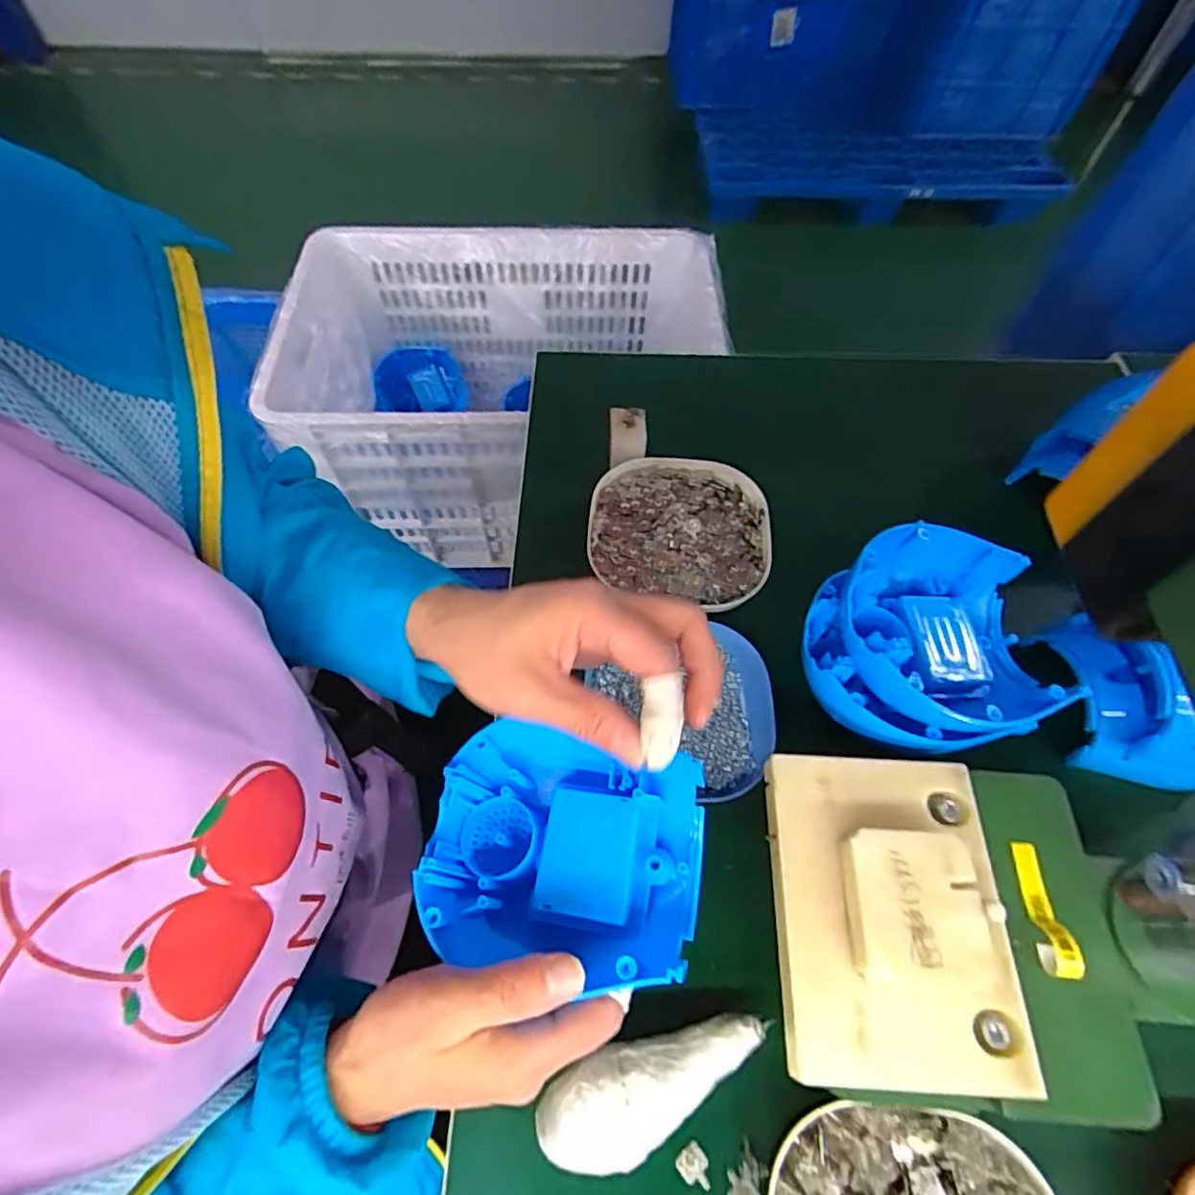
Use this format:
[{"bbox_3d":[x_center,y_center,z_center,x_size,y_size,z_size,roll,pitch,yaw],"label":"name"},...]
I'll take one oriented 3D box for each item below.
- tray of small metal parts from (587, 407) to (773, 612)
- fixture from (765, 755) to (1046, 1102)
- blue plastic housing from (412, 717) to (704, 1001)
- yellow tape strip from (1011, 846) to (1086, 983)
[{"bbox_3d":[0.068,-0.072,0.491,0.143,0.034,0.161,8,60,4],"label":"tray of small metal parts"},{"bbox_3d":[0.147,0.153,0.302,0.107,0.031,0.147,3,60,1],"label":"fixture"},{"bbox_3d":[-0.018,0.130,0.315,0.135,0.066,0.112,12,61,6],"label":"blue plastic housing"},{"bbox_3d":[0.237,0.163,0.321,0.015,0.012,0.063,5,60,2],"label":"yellow tape strip"}]

